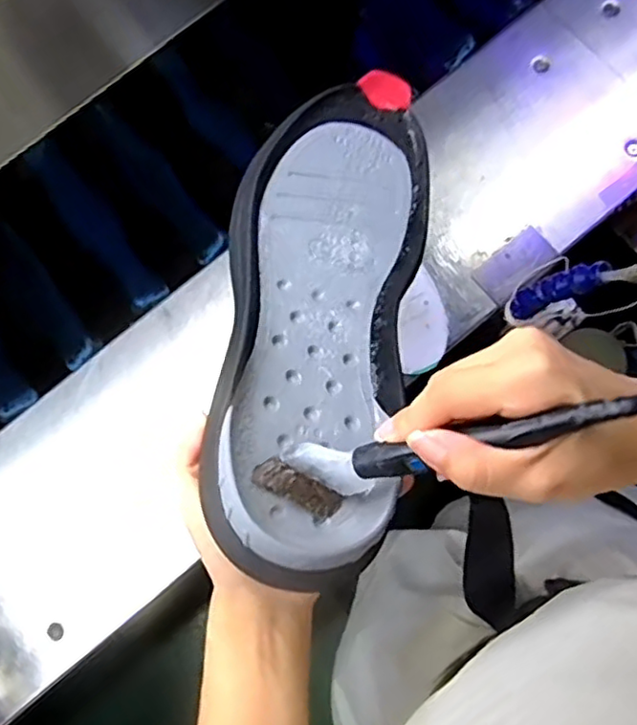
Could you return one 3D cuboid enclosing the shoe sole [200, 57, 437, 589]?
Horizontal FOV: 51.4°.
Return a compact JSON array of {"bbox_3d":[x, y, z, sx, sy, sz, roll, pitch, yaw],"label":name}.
[{"bbox_3d":[0.003,-0.037,0.368,0.105,0.041,0.308,10,62,2],"label":"shoe sole"}]

